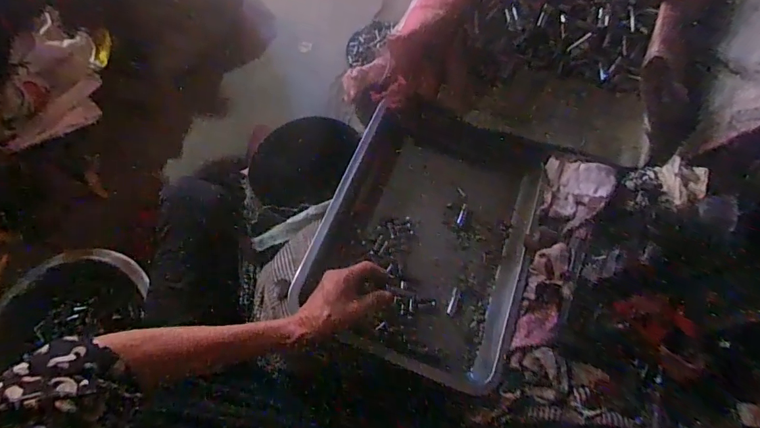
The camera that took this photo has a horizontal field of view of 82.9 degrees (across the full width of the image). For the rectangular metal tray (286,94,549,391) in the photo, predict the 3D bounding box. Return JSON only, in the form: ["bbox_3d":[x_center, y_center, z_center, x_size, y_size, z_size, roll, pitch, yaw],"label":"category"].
[{"bbox_3d":[0.073,0.017,0.616,0.276,0.066,0.379,20,67,5],"label":"rectangular metal tray"}]

